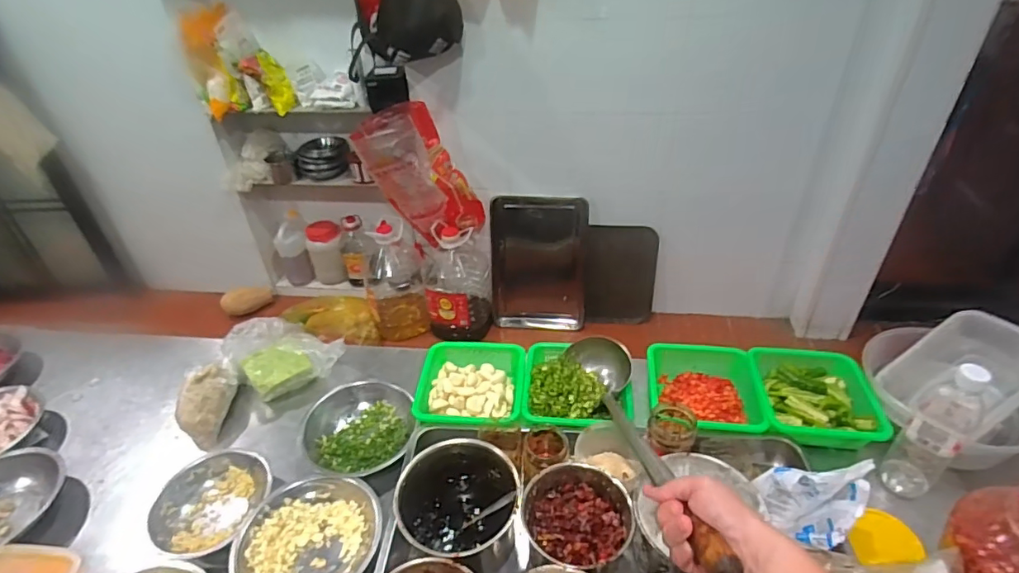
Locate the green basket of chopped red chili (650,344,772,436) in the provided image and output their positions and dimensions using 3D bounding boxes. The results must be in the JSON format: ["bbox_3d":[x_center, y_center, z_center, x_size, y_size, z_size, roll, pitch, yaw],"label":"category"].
[{"bbox_3d":[0.316,0.172,0.866,0.173,0.063,0.185,3,37,8],"label":"green basket of chopped red chili"}]

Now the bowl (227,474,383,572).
[{"bbox_3d":[-0.271,0.335,0.688,0.179,0.067,0.167,-2,37,1],"label":"bowl"}]

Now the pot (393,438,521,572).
[{"bbox_3d":[-0.064,0.286,0.686,0.142,0.108,0.143,-2,37,1],"label":"pot"}]

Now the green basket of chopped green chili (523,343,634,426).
[{"bbox_3d":[0.111,0.161,0.856,0.169,0.043,0.174,0,37,4],"label":"green basket of chopped green chili"}]

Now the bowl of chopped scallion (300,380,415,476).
[{"bbox_3d":[-0.240,0.228,0.825,0.174,0.065,0.146,-4,37,-2],"label":"bowl of chopped scallion"}]

